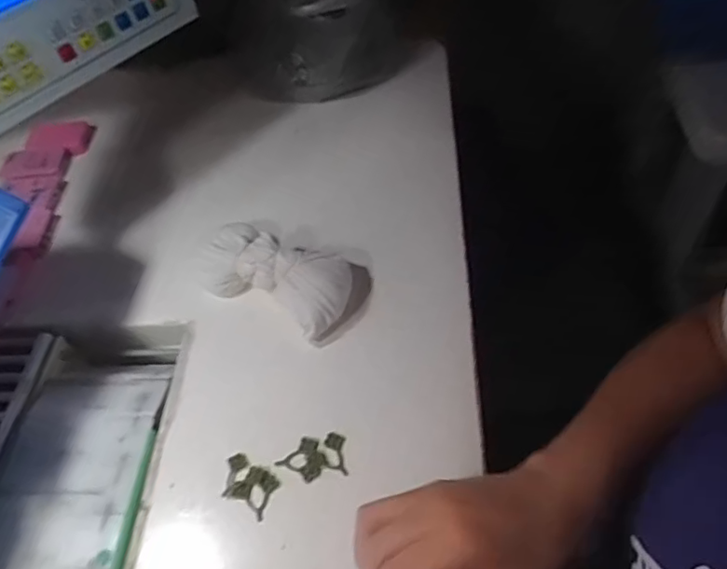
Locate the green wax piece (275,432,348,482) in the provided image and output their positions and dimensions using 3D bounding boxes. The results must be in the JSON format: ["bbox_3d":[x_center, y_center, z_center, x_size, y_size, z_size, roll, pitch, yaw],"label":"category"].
[{"bbox_3d":[-0.040,0.134,0.440,0.051,0.007,0.032,-11,53,0],"label":"green wax piece"}]

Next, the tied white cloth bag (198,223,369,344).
[{"bbox_3d":[-0.076,-0.013,0.531,0.156,0.055,0.092,22,60,23],"label":"tied white cloth bag"}]

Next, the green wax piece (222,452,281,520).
[{"bbox_3d":[-0.089,0.149,0.431,0.046,0.004,0.032,20,59,21],"label":"green wax piece"}]

